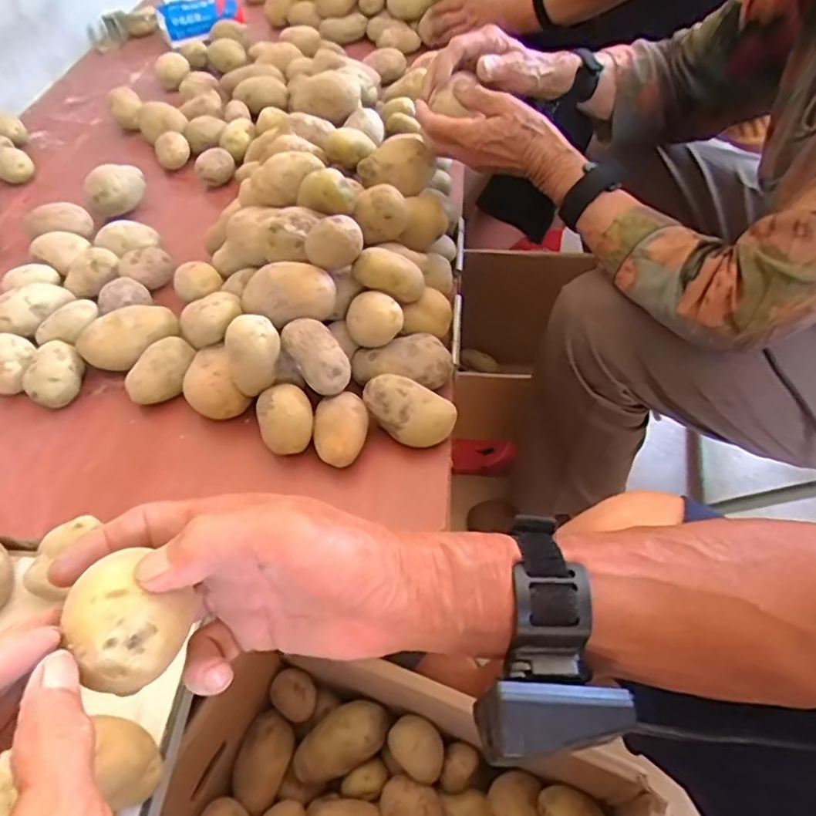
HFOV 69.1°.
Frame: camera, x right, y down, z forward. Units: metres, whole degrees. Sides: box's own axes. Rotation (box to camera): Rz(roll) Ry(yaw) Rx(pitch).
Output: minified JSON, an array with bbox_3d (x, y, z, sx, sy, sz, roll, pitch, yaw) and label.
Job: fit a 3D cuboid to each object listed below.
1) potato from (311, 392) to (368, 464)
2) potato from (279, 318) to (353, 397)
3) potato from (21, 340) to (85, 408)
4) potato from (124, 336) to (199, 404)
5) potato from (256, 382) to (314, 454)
[{"bbox_3d":[-0.058,0.021,0.519,0.046,0.039,0.059,-9,52,-4],"label":"potato"},{"bbox_3d":[-0.081,-0.043,0.527,0.040,0.039,0.074,-29,68,-18],"label":"potato"},{"bbox_3d":[-0.347,-0.030,0.584,0.060,0.040,0.057,35,61,26],"label":"potato"},{"bbox_3d":[-0.235,-0.030,0.575,0.044,0.046,0.069,29,59,23],"label":"potato"},{"bbox_3d":[-0.106,0.015,0.521,0.047,0.054,0.045,-2,52,2],"label":"potato"}]

